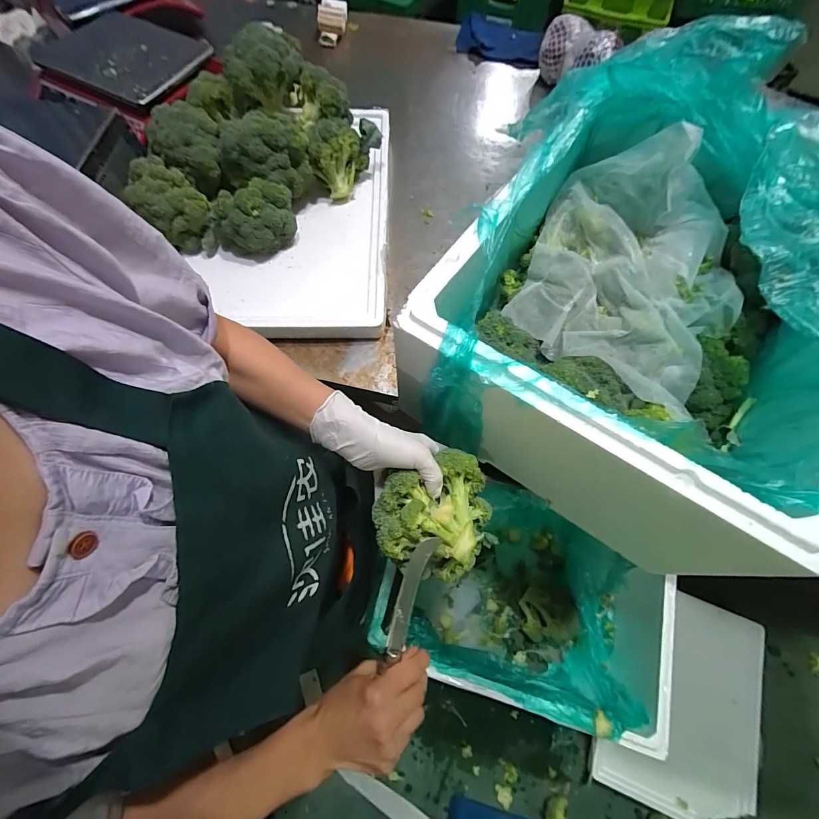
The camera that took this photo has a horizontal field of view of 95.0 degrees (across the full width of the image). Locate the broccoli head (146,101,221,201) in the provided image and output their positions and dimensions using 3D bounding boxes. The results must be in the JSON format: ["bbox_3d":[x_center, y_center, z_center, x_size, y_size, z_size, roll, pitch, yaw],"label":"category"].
[{"bbox_3d":[-0.384,-0.454,0.656,0.114,0.094,0.102,-33,71,-13],"label":"broccoli head"}]

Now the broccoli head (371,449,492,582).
[{"bbox_3d":[0.028,0.105,0.394,0.112,0.081,0.119,0,68,0],"label":"broccoli head"}]

